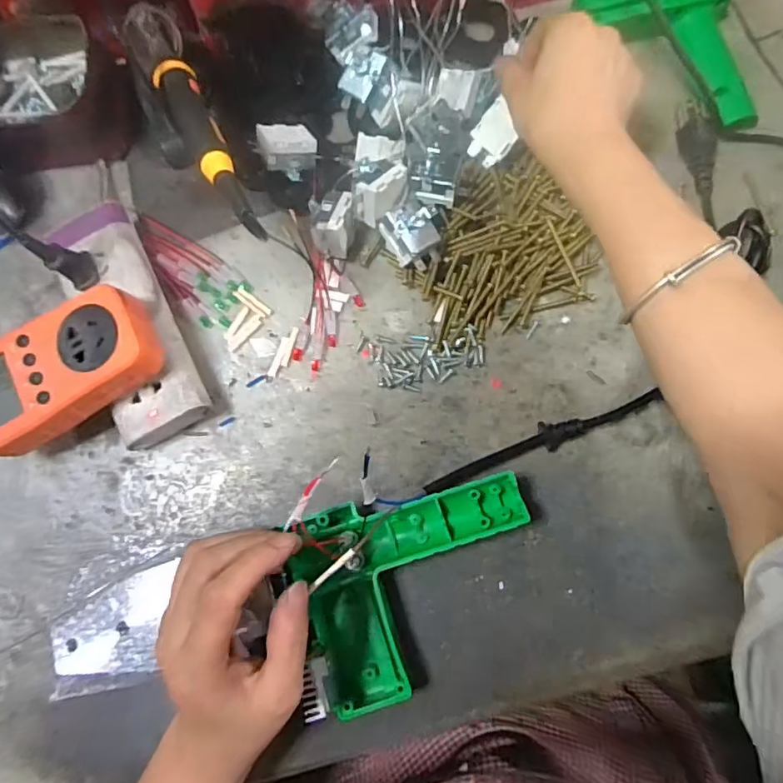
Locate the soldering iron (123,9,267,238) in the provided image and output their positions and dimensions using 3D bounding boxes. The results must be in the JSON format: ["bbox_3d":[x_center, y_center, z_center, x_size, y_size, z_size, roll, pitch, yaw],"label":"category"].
[{"bbox_3d":[-0.122,-0.173,0.332,0.029,0.023,0.223,-27,64,-4],"label":"soldering iron"}]

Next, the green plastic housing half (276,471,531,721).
[{"bbox_3d":[0.018,0.116,0.346,0.148,0.034,0.113,-21,77,-3],"label":"green plastic housing half"}]

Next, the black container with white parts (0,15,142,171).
[{"bbox_3d":[-0.265,-0.228,0.423,0.129,0.057,0.100,-8,77,0],"label":"black container with white parts"}]

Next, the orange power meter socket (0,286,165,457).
[{"bbox_3d":[-0.212,-0.014,0.347,0.127,0.033,0.068,-27,78,-4],"label":"orange power meter socket"}]

